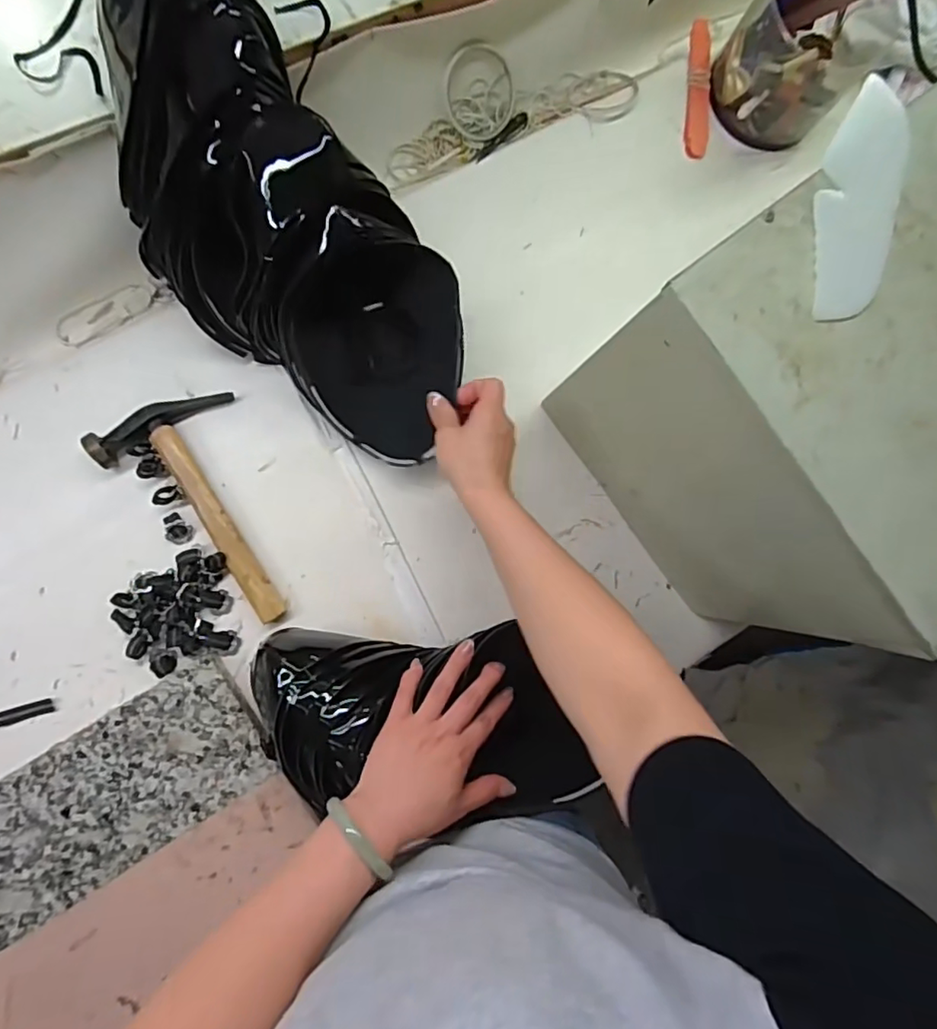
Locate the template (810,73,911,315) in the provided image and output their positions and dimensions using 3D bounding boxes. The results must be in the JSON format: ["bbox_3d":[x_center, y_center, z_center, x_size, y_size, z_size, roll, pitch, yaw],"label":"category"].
[{"bbox_3d":[0.255,-0.204,0.381,0.056,0.011,0.157,13,89,-5],"label":"template"}]

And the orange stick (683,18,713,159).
[{"bbox_3d":[0.274,-0.502,0.688,0.026,0.016,0.160,5,84,-7],"label":"orange stick"}]

